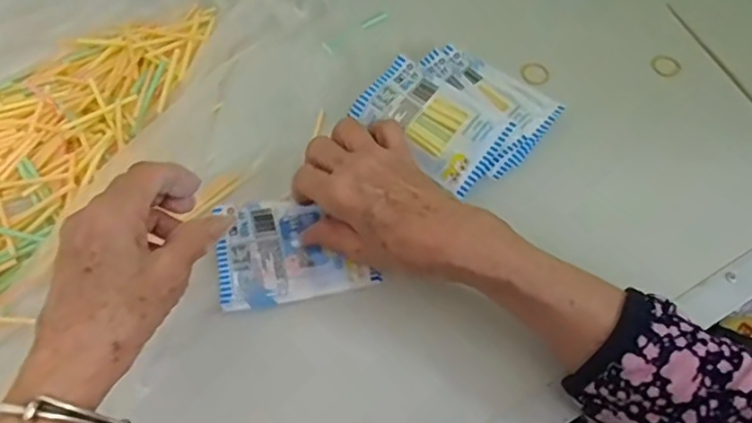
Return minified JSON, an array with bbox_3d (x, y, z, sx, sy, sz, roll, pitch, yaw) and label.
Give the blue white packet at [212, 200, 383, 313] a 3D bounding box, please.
[{"bbox_3d":[-0.056,0.025,0.395,0.100,0.015,0.072,-10,68,-7],"label":"blue white packet"}]

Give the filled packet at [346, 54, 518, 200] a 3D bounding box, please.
[{"bbox_3d":[0.040,-0.067,0.419,0.106,0.019,0.063,37,71,12],"label":"filled packet"}]

